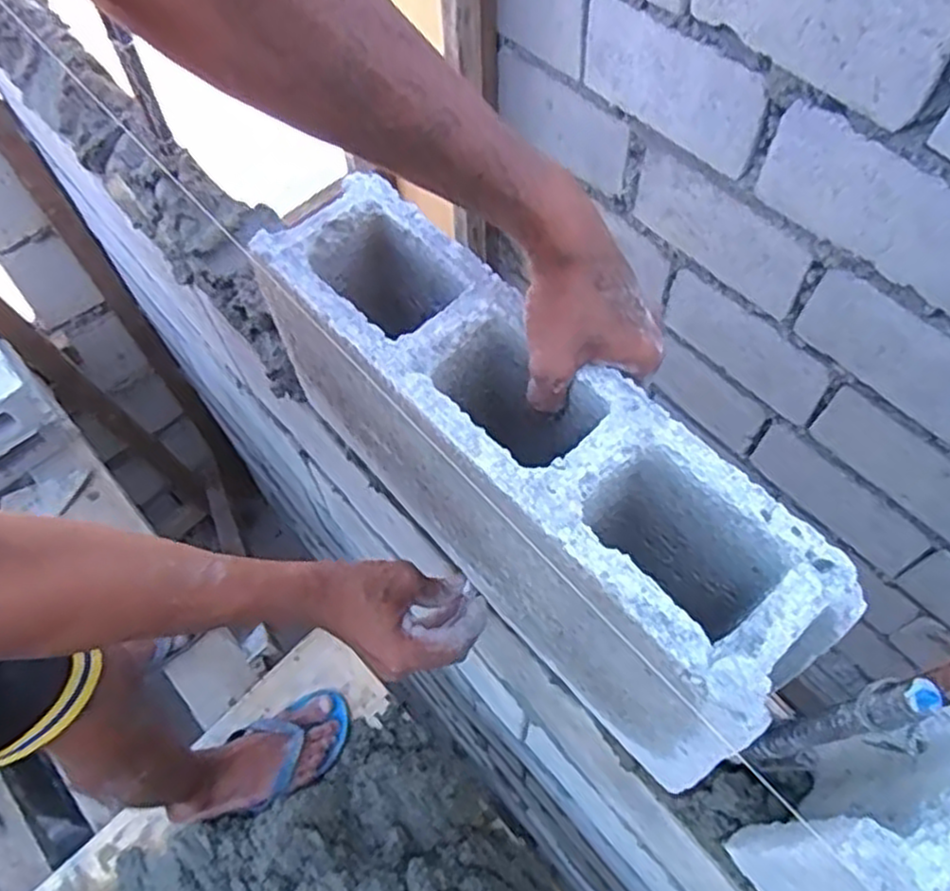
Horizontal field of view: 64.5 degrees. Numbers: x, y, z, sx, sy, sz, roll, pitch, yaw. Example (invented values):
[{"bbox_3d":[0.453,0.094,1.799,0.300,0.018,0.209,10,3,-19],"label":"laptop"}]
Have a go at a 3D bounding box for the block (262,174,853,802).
[{"bbox_3d":[0.027,0.015,0.465,0.098,0.175,0.370,-38,67,-17],"label":"block"}]

